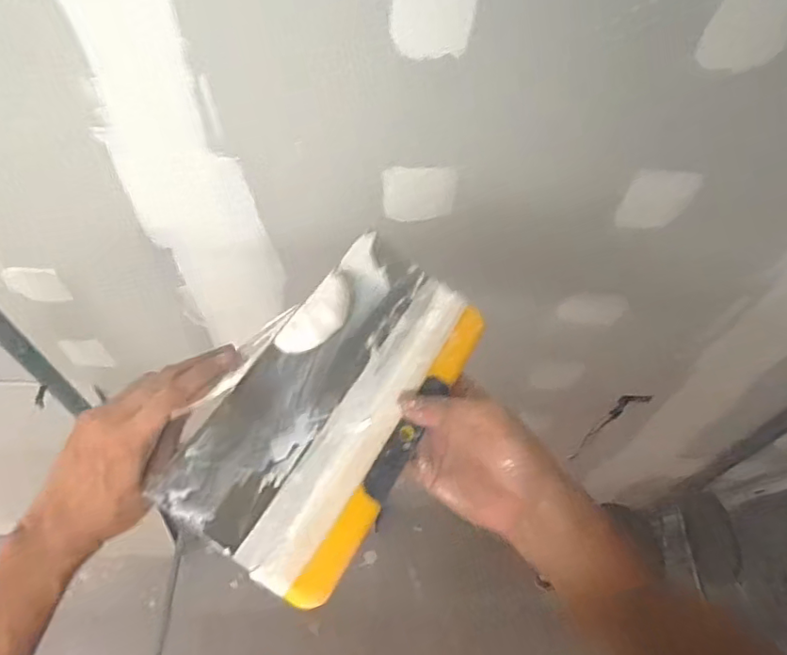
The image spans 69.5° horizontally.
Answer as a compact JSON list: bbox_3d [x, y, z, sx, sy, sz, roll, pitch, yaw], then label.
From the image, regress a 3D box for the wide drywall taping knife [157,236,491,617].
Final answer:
[{"bbox_3d":[-0.031,0.046,0.393,0.124,0.030,0.247,36,60,-2],"label":"wide drywall taping knife"}]

